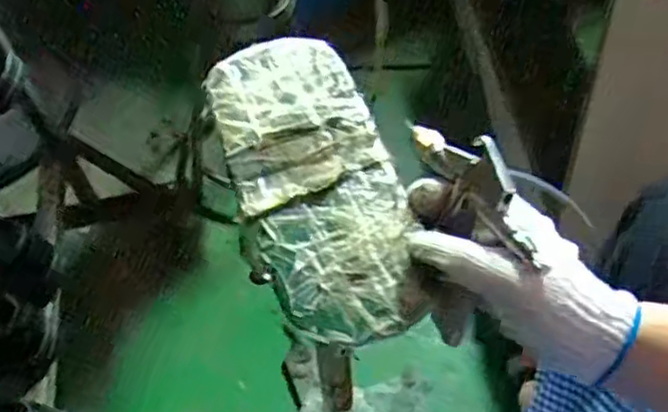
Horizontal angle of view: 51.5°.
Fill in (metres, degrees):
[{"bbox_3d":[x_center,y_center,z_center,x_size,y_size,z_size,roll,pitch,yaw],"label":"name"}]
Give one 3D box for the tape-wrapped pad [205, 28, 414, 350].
[{"bbox_3d":[-0.013,-0.021,0.455,0.100,0.015,0.229,-16,58,-8],"label":"tape-wrapped pad"}]

